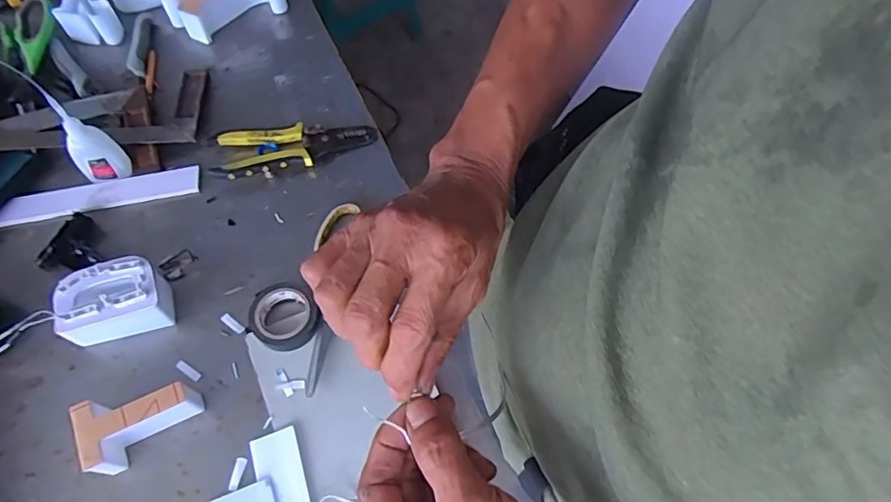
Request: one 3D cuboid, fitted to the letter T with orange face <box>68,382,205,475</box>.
[{"bbox_3d":[-0.248,0.137,0.452,0.084,0.045,0.049,-27,67,-14],"label":"letter T with orange face"}]

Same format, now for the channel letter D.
[{"bbox_3d":[-0.294,0.045,0.492,0.087,0.052,0.051,-16,65,-10],"label":"channel letter D"}]

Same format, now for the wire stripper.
[{"bbox_3d":[-0.159,-0.115,0.594,0.164,0.021,0.058,-13,64,-8],"label":"wire stripper"}]

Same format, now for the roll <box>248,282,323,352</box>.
[{"bbox_3d":[-0.146,0.061,0.502,0.057,0.026,0.058,1,63,-1],"label":"roll"}]

